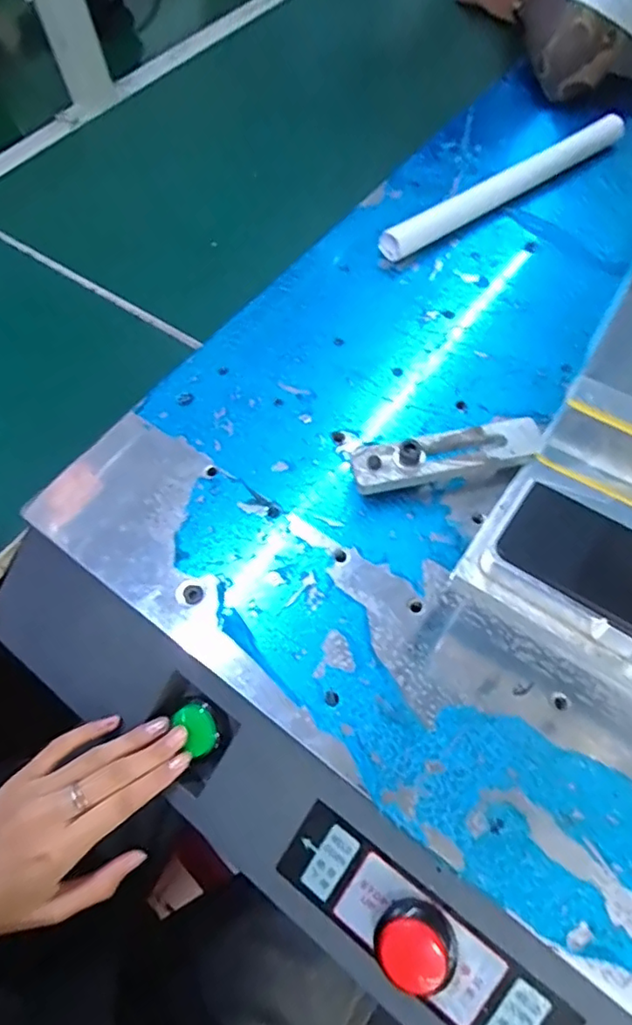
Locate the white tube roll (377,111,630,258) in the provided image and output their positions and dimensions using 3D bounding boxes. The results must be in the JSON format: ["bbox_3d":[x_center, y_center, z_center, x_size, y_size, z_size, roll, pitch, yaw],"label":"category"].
[{"bbox_3d":[0.185,-0.316,0.550,0.285,0.033,0.028,-31,65,-12],"label":"white tube roll"}]

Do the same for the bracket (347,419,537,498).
[{"bbox_3d":[0.093,-0.039,0.404,0.133,0.032,0.032,-12,62,-3],"label":"bracket"}]

